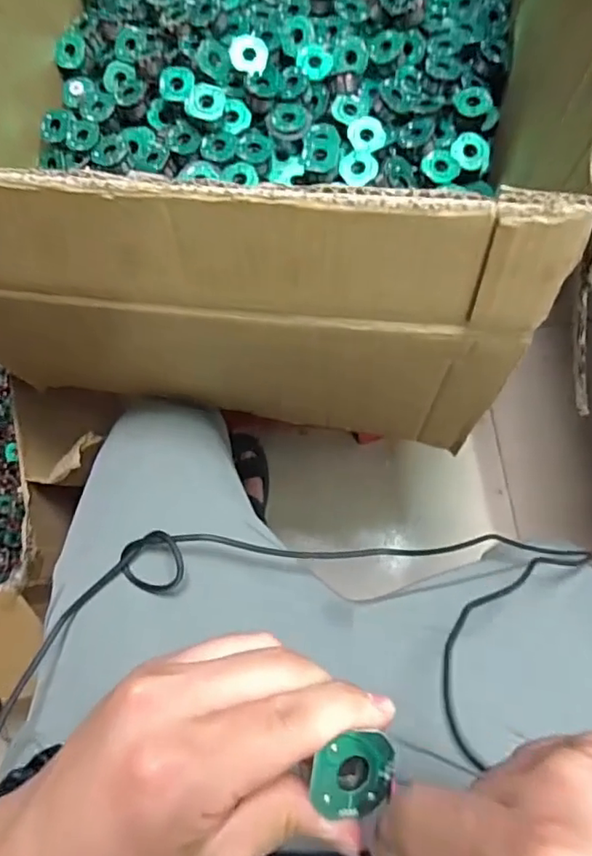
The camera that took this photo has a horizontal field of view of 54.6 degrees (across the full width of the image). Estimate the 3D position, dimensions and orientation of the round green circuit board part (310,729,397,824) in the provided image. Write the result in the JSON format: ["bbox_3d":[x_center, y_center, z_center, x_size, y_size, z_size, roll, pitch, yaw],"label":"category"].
[{"bbox_3d":[0.021,0.121,0.198,0.029,0.004,0.027,0,87,-16],"label":"round green circuit board part"}]

